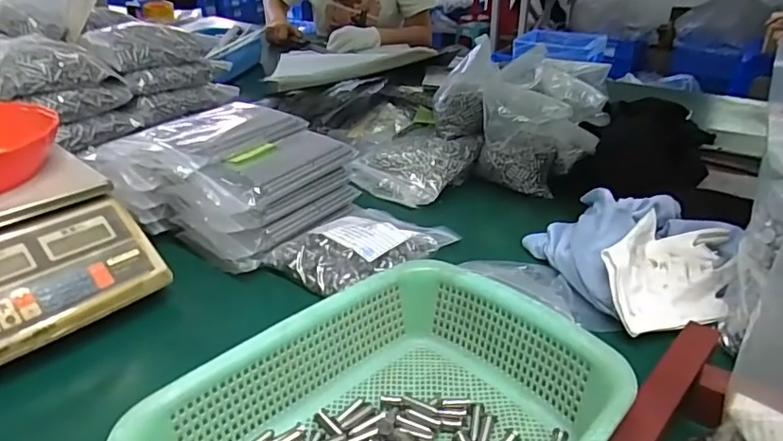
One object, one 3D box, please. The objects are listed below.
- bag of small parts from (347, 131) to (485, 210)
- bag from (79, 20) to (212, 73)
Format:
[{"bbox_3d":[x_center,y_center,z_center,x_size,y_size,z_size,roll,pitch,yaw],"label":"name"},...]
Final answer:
[{"bbox_3d":[0.033,-0.088,0.789,0.147,0.055,0.148,22,38,35],"label":"bag of small parts"},{"bbox_3d":[-0.424,-0.301,0.917,0.133,0.064,0.174,21,38,33],"label":"bag"}]

